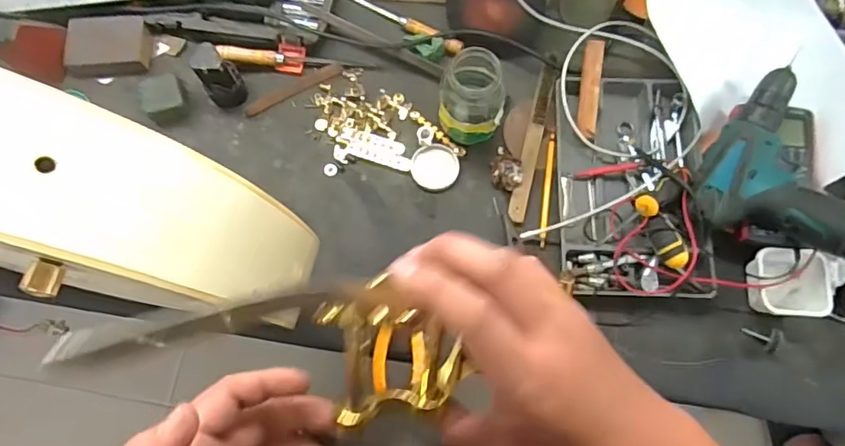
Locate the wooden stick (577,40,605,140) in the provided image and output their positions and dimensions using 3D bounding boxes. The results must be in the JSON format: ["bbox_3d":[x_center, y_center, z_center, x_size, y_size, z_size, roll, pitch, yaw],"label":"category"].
[{"bbox_3d":[0.209,-0.166,0.678,0.020,0.017,0.115,3,100,2],"label":"wooden stick"}]

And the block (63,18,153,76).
[{"bbox_3d":[-0.414,-0.232,0.721,0.102,0.022,0.072,-1,74,1],"label":"block"}]

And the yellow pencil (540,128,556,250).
[{"bbox_3d":[0.153,-0.044,0.670,0.008,0.014,0.150,8,75,4],"label":"yellow pencil"}]

